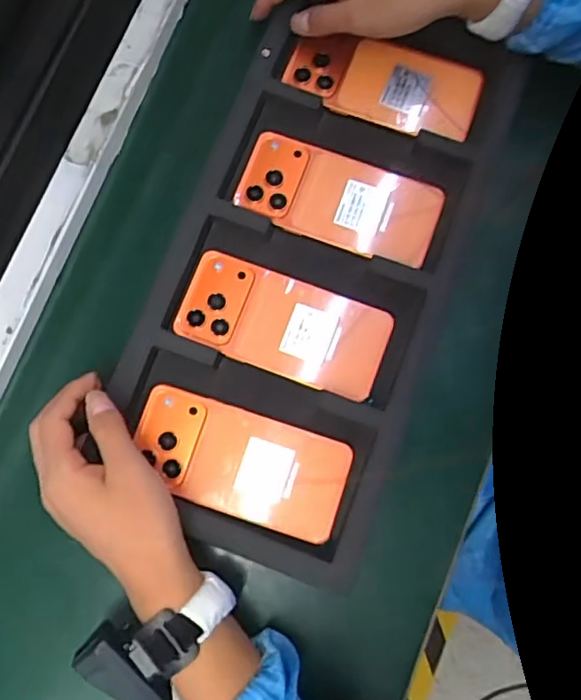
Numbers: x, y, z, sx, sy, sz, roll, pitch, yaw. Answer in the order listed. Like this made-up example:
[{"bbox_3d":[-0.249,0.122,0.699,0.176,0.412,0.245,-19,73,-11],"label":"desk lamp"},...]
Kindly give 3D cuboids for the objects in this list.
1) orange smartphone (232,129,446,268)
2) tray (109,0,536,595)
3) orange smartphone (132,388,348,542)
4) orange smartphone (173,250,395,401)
[{"bbox_3d":[0.040,-0.125,0.483,0.161,0.006,0.076,21,80,4],"label":"orange smartphone"},{"bbox_3d":[0.017,-0.069,0.469,0.220,0.029,0.437,20,79,6],"label":"tray"},{"bbox_3d":[-0.039,0.084,0.447,0.159,0.008,0.077,18,80,3],"label":"orange smartphone"},{"bbox_3d":[-0.005,-0.021,0.466,0.160,0.011,0.077,21,80,4],"label":"orange smartphone"}]

